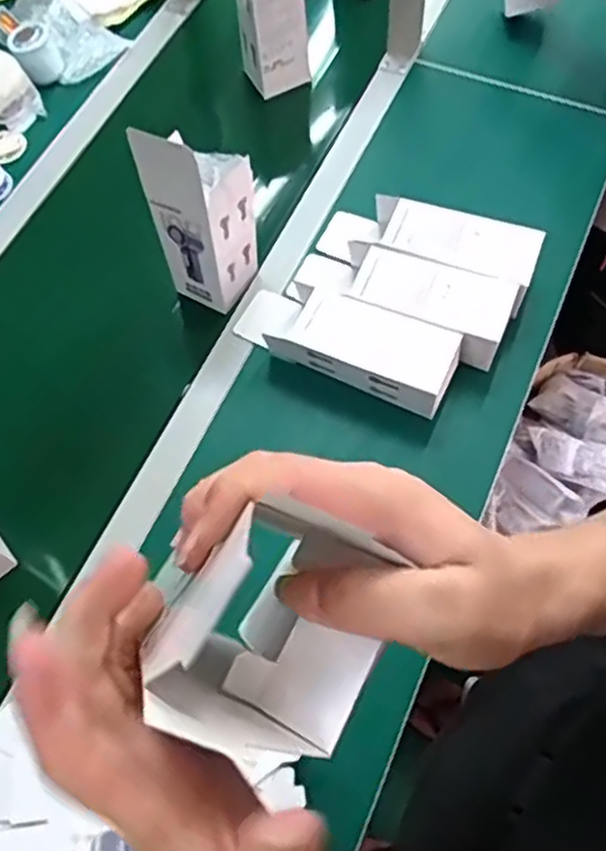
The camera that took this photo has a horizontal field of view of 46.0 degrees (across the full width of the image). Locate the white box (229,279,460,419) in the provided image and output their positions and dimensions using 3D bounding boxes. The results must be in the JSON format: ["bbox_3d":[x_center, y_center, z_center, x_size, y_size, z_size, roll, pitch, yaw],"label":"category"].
[{"bbox_3d":[0.041,-0.091,0.772,0.243,0.082,0.080,25,69,11],"label":"white box"}]

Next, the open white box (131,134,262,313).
[{"bbox_3d":[-0.101,-0.217,0.740,0.079,0.244,0.073,24,69,11],"label":"open white box"}]

